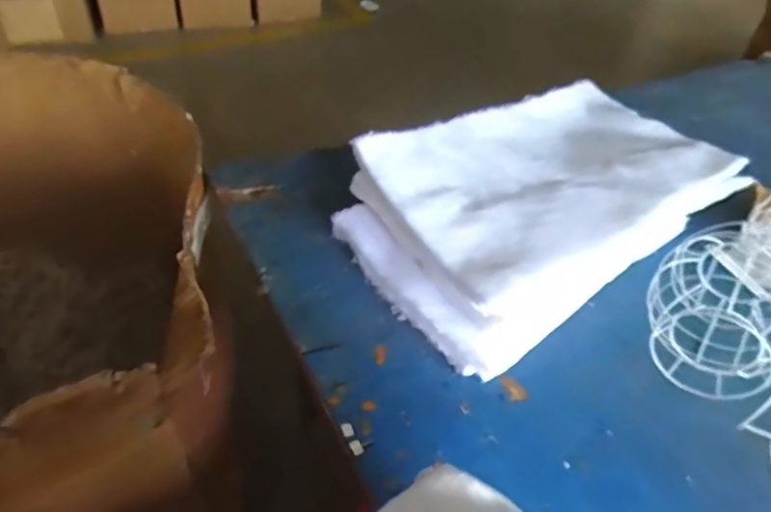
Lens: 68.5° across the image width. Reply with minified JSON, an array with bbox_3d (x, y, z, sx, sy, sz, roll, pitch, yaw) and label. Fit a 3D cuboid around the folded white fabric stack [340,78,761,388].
[{"bbox_3d":[0.183,-0.064,0.692,0.435,0.113,0.269,-23,50,-28],"label":"folded white fabric stack"}]

